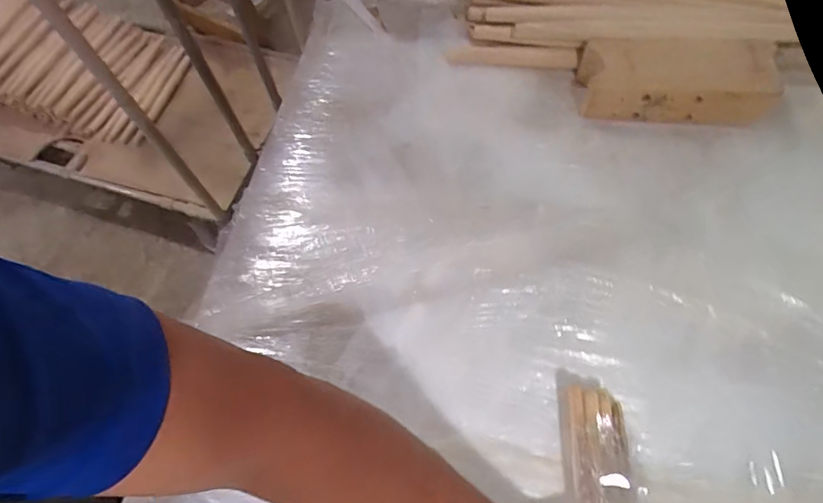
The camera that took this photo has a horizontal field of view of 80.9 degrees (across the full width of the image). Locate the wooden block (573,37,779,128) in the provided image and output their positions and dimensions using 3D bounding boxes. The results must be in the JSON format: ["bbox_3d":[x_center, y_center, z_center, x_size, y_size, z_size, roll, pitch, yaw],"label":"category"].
[{"bbox_3d":[0.315,-0.205,0.578,0.212,0.055,0.093,2,65,4],"label":"wooden block"}]

